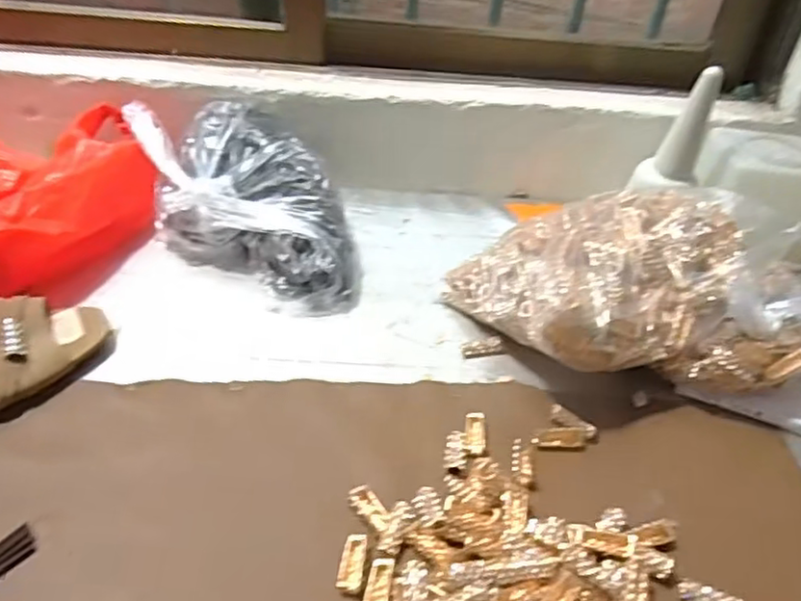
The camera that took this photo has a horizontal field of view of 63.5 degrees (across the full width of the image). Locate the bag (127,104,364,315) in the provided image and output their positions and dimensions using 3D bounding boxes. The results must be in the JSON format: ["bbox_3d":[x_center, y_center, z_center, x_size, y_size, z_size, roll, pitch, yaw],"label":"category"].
[{"bbox_3d":[-0.152,-0.096,0.645,0.146,0.099,0.266,-23,47,-31],"label":"bag"}]

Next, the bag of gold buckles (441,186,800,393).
[{"bbox_3d":[0.197,-0.006,0.555,0.283,0.120,0.180,-1,39,-8],"label":"bag of gold buckles"}]

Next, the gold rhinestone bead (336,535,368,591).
[{"bbox_3d":[-0.030,0.164,0.407,0.015,0.004,0.035,8,39,3],"label":"gold rhinestone bead"}]

